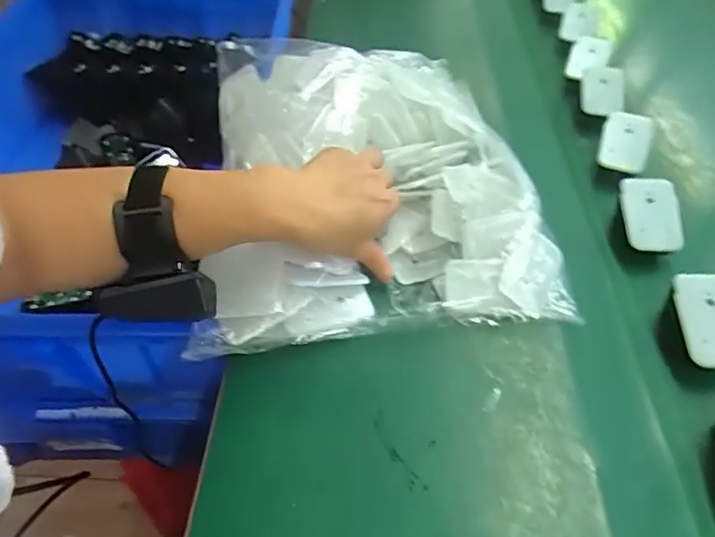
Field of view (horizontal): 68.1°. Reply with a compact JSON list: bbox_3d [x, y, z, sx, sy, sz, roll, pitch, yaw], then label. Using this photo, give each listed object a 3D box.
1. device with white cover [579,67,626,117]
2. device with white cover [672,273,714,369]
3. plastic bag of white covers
[{"bbox_3d":[0.271,-0.194,0.580,0.053,0.049,0.018,0,21,-6],"label":"device with white cover"},{"bbox_3d":[0.253,0.036,0.375,0.051,0.008,0.067,3,72,-2],"label":"device with white cover"},{"bbox_3d":[0.007,-0.092,0.463,0.272,0.088,0.315,-6,49,-3],"label":"plastic bag of white covers"}]

